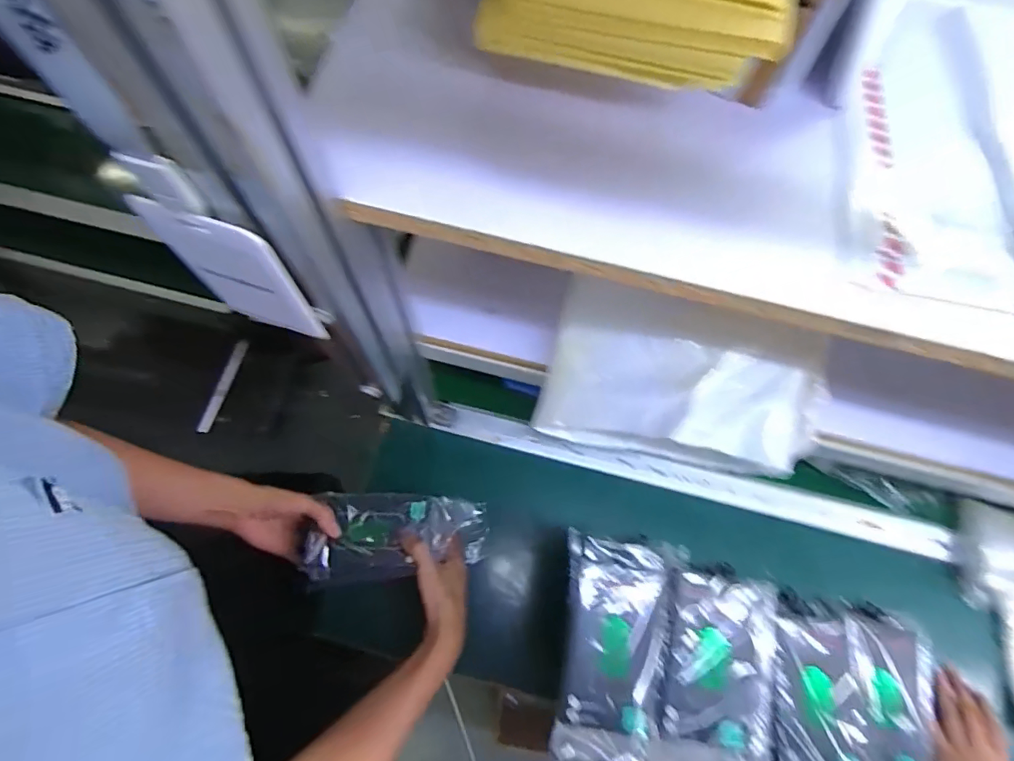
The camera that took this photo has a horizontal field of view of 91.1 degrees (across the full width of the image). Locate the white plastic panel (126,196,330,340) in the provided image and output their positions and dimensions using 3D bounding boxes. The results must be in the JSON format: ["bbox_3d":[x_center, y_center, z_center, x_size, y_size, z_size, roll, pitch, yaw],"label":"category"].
[{"bbox_3d":[-0.144,-0.056,0.272,0.062,0.105,0.008,16,70,3],"label":"white plastic panel"}]

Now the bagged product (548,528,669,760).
[{"bbox_3d":[0.094,0.252,0.444,0.091,0.030,0.206,9,70,1],"label":"bagged product"}]

